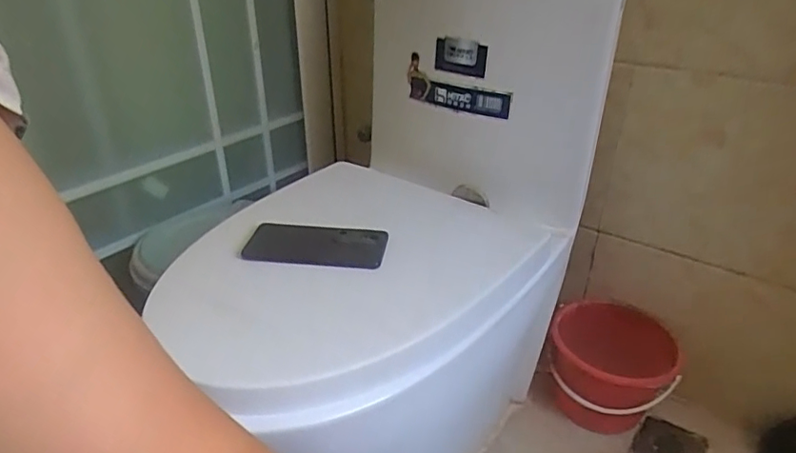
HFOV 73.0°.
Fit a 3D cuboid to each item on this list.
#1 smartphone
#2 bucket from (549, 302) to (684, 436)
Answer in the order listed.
[{"bbox_3d":[-0.101,0.025,0.644,0.169,0.014,0.082,5,30,8],"label":"smartphone"},{"bbox_3d":[0.372,0.257,0.959,0.207,0.181,0.176,16,33,26],"label":"bucket"}]

